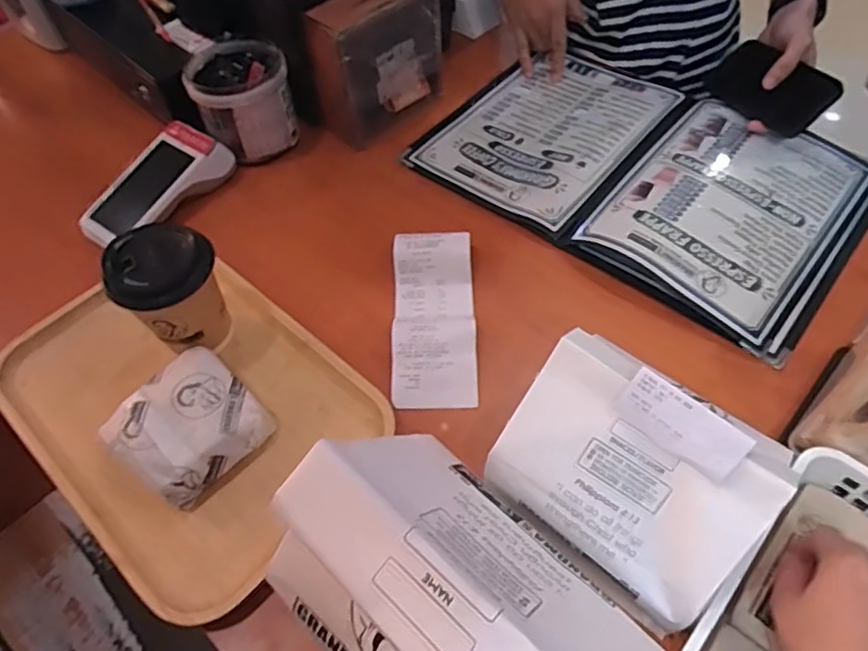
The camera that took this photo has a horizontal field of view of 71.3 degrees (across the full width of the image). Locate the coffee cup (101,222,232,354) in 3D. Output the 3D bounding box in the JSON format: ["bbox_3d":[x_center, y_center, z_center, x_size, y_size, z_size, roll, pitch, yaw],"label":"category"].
[{"bbox_3d":[-0.227,-0.025,0.537,0.082,0.132,0.076,-1,55,2],"label":"coffee cup"}]

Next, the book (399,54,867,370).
[{"bbox_3d":[0.237,-0.187,0.695,0.463,0.022,0.306,34,63,23],"label":"book"}]

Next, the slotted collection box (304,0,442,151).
[{"bbox_3d":[-0.065,-0.326,0.733,0.067,0.147,0.159,36,64,24],"label":"slotted collection box"}]

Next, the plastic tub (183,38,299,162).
[{"bbox_3d":[-0.230,-0.275,0.726,0.106,0.109,0.104,-1,55,2],"label":"plastic tub"}]

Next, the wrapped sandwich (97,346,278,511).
[{"bbox_3d":[-0.209,0.082,0.511,0.108,0.049,0.106,30,62,21],"label":"wrapped sandwich"}]

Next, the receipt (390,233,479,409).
[{"bbox_3d":[0.000,-0.014,0.591,0.078,0.017,0.189,-1,55,2],"label":"receipt"}]

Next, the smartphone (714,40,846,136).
[{"bbox_3d":[0.387,-0.272,0.695,0.014,0.071,0.128,-1,41,-48],"label":"smartphone"}]

